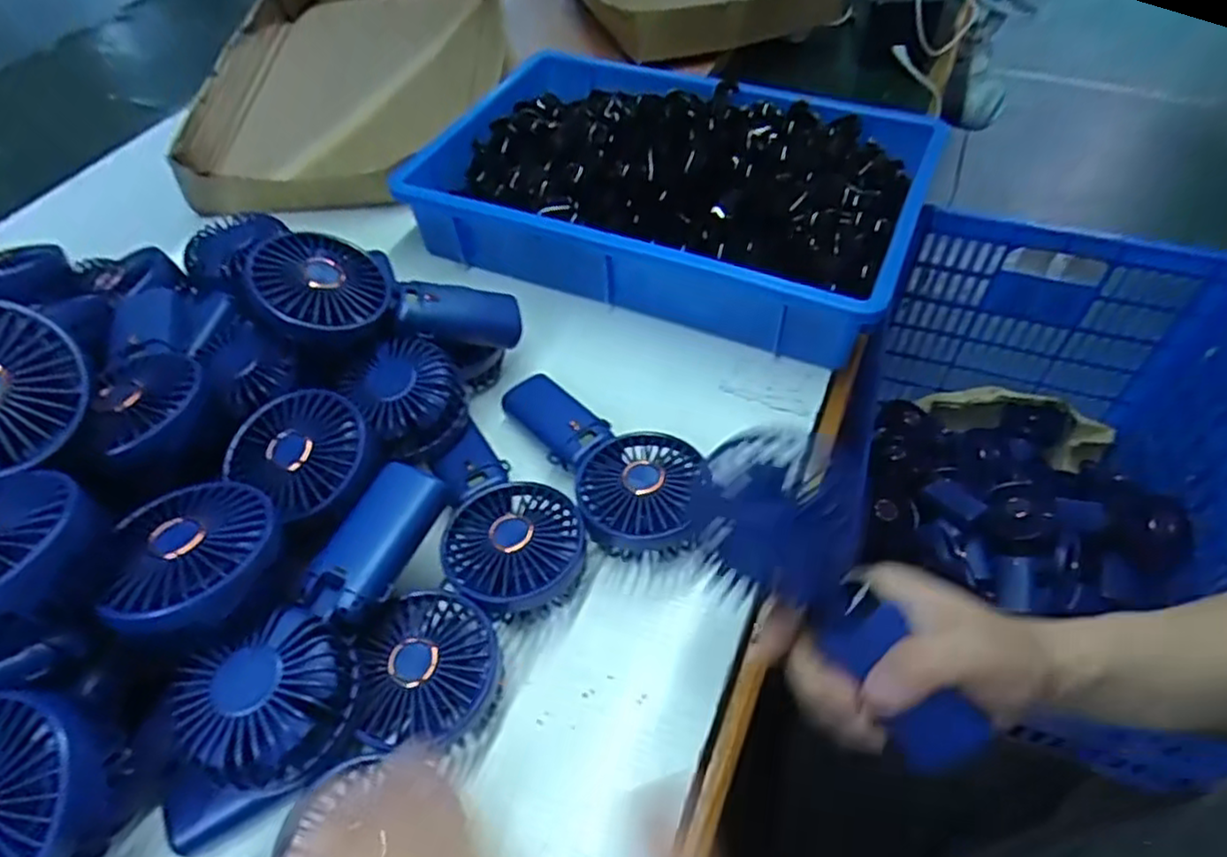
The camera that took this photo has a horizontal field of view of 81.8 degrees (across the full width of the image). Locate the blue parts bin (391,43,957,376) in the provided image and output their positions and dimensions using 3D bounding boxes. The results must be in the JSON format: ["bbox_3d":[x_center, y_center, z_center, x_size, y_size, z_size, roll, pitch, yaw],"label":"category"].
[{"bbox_3d":[0.034,-0.219,0.637,0.405,0.095,0.256,21,55,18],"label":"blue parts bin"}]

